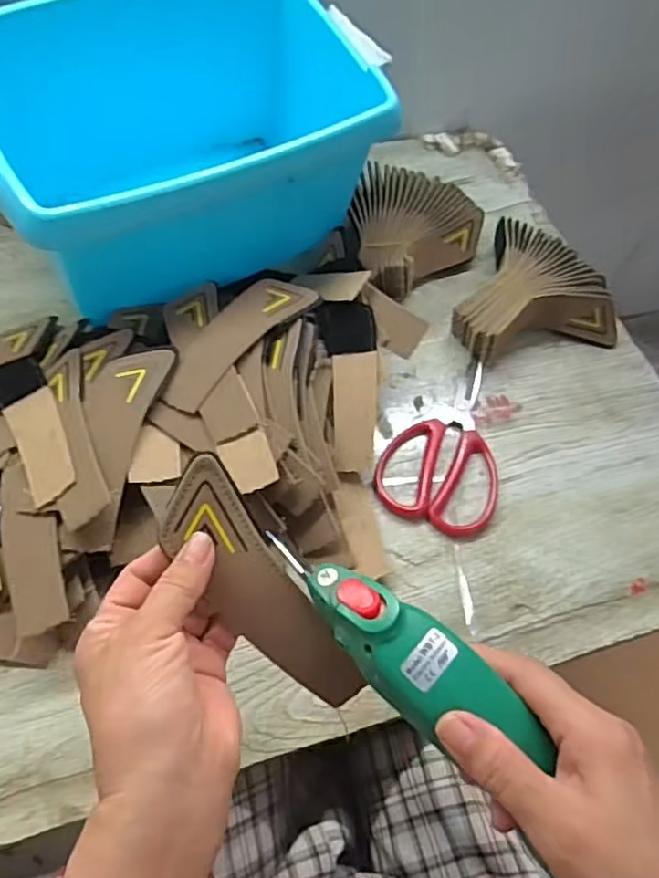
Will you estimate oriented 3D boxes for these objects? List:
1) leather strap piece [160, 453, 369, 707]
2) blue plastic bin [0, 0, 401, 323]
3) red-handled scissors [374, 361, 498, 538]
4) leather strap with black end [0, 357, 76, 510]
[{"bbox_3d":[-0.034,0.083,0.327,0.041,0.016,0.154,-39,106,-24],"label":"leather strap piece"},{"bbox_3d":[-0.124,-0.249,0.566,0.331,0.189,0.217,-27,64,-18],"label":"blue plastic bin"},{"bbox_3d":[0.104,0.001,0.537,0.096,0.007,0.163,21,60,9],"label":"red-handled scissors"},{"bbox_3d":[-0.220,-0.015,0.466,0.043,0.005,0.157,-40,55,-3],"label":"leather strap with black end"}]

